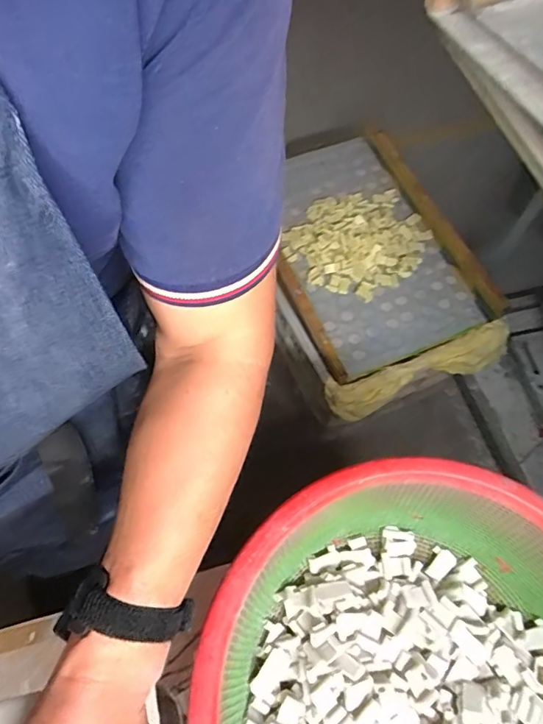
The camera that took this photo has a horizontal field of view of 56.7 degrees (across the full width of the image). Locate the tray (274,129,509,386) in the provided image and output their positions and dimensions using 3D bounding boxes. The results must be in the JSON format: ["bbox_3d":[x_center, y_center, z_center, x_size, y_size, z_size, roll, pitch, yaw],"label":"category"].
[{"bbox_3d":[0.206,-0.278,1.143,0.410,0.068,0.624,-16,65,-9],"label":"tray"}]

